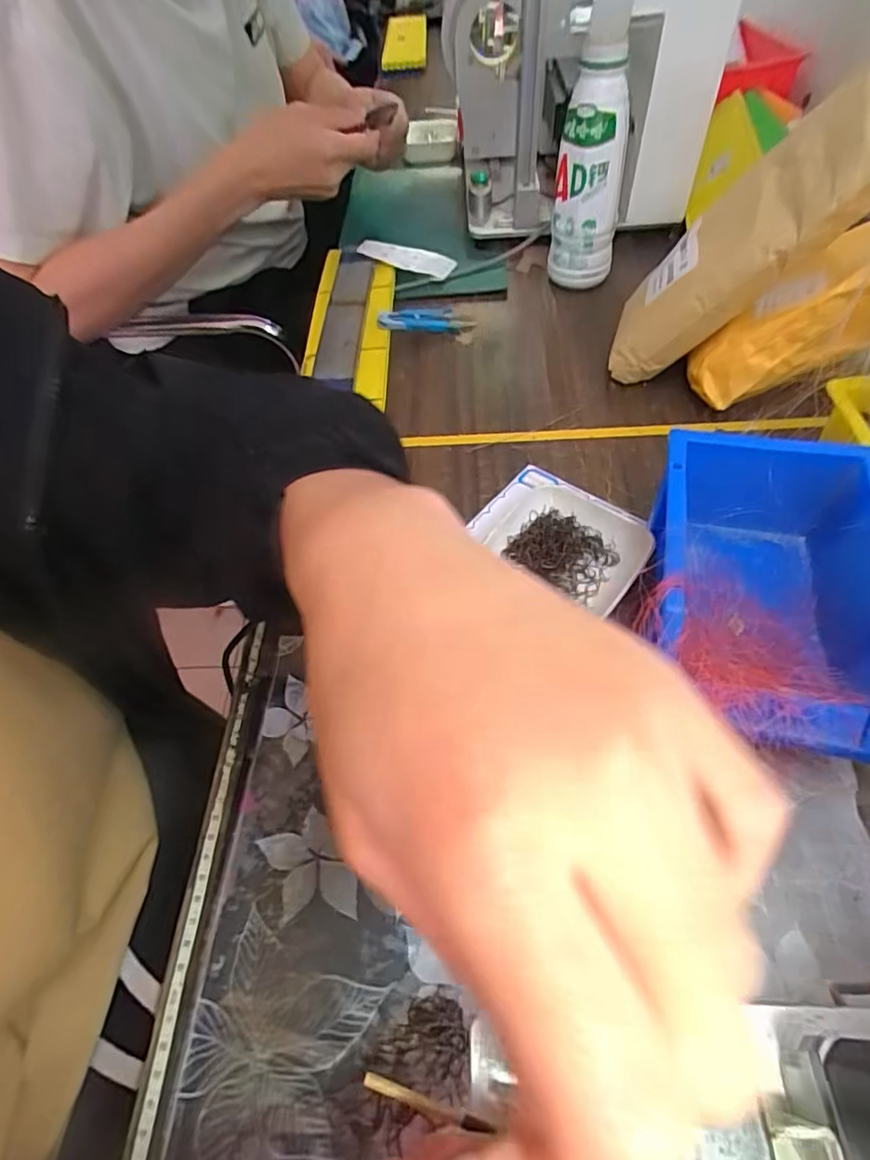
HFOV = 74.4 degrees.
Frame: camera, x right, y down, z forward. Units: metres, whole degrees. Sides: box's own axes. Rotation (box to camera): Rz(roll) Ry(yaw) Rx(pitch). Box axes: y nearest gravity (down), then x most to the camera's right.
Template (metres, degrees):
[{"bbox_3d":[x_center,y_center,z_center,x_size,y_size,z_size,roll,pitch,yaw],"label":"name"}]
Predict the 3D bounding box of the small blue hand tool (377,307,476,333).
[{"bbox_3d":[-0.008,-0.265,0.584,0.101,0.015,0.026,-7,54,-17],"label":"small blue hand tool"}]

